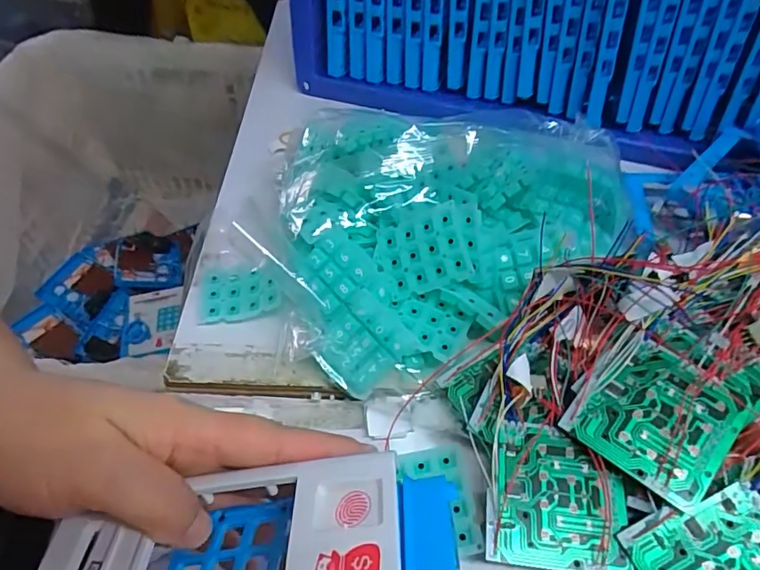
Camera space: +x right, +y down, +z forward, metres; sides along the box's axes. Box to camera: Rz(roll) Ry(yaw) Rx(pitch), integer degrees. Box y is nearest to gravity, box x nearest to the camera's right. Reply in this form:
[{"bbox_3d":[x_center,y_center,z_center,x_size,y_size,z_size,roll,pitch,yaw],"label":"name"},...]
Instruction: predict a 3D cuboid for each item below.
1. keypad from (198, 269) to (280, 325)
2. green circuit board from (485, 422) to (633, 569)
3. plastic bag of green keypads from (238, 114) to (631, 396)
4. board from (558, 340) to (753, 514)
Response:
[{"bbox_3d":[-0.099,0.004,0.366,0.056,0.014,0.044,-8,52,-4],"label":"keypad"},{"bbox_3d":[0.094,0.112,0.275,0.071,0.004,0.070,7,60,3],"label":"green circuit board"},{"bbox_3d":[0.036,-0.058,0.377,0.246,0.063,0.203,-28,58,-23],"label":"plastic bag of green keypads"},{"bbox_3d":[0.149,0.071,0.280,0.072,0.004,0.067,33,76,25],"label":"board"}]

